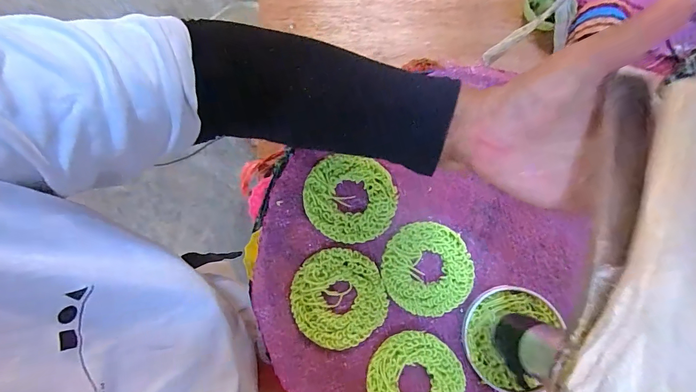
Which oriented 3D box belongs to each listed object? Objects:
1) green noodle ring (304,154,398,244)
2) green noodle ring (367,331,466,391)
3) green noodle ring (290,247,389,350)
[{"bbox_3d":[0.003,0.003,0.336,0.078,0.012,0.073,1,75,-4],"label":"green noodle ring"},{"bbox_3d":[0.056,0.153,0.311,0.078,0.008,0.078,1,75,-4],"label":"green noodle ring"},{"bbox_3d":[-0.007,0.085,0.321,0.076,0.007,0.078,1,75,-4],"label":"green noodle ring"}]

